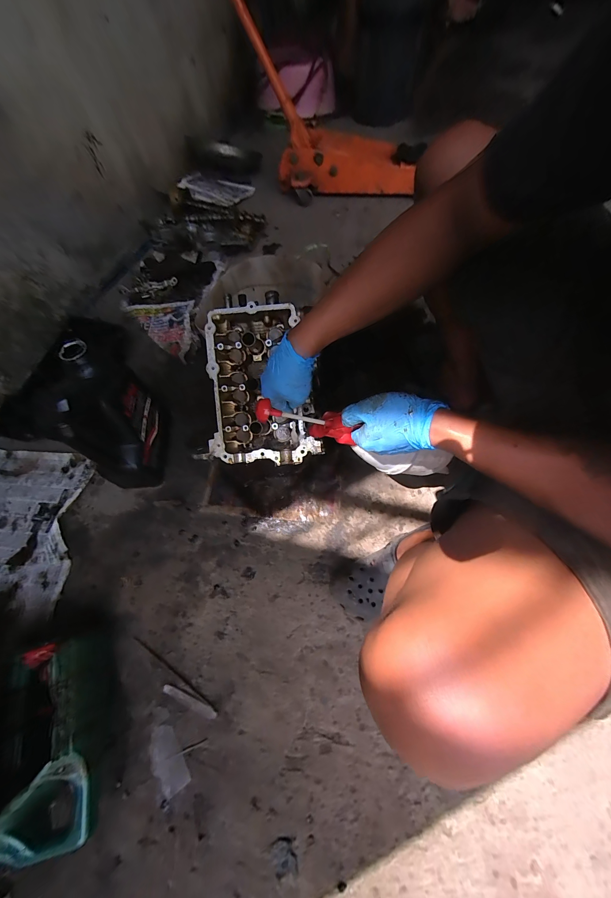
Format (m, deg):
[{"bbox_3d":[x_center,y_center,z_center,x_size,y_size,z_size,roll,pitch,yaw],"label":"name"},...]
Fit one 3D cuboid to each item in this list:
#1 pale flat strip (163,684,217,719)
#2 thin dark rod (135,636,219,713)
[{"bbox_3d":[-0.209,0.456,0.528,0.107,0.004,0.015,19,67,11],"label":"pale flat strip"},{"bbox_3d":[-0.244,0.415,0.544,0.203,0.004,0.008,30,70,15],"label":"thin dark rod"}]

